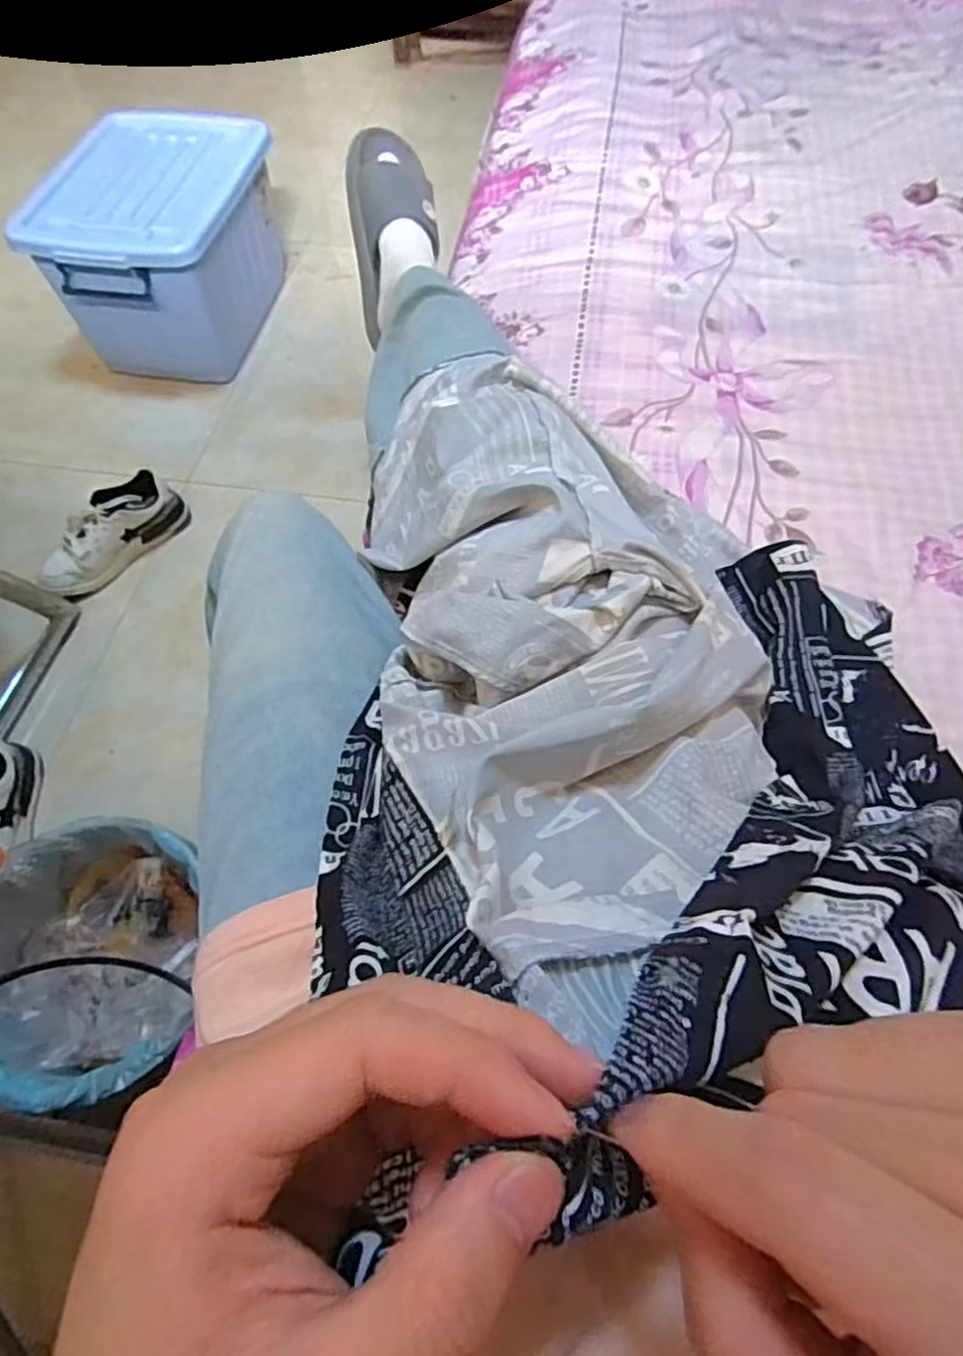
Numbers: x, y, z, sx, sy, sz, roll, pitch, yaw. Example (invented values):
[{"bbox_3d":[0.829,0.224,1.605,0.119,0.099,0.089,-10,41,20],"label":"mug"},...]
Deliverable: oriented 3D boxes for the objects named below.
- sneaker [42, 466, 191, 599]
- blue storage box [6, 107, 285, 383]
[{"bbox_3d":[-0.620,-0.235,1.181,0.086,0.105,0.262,36,67,18],"label":"sneaker"},{"bbox_3d":[-0.614,-0.843,1.394,0.351,0.294,0.449,10,62,6],"label":"blue storage box"}]

